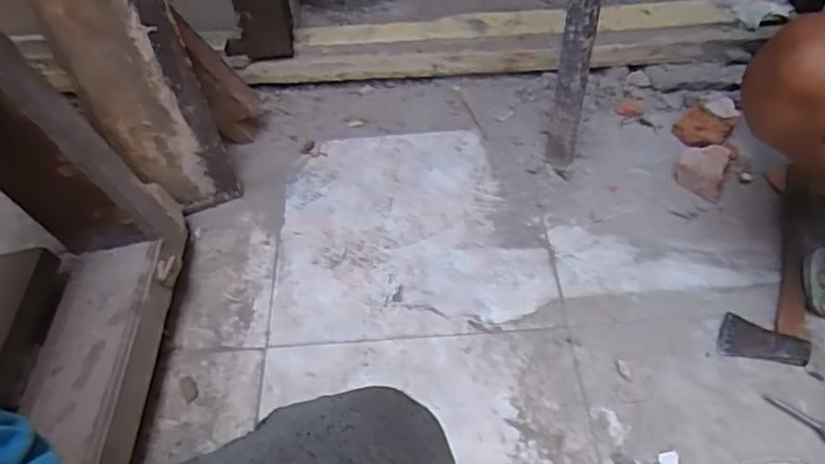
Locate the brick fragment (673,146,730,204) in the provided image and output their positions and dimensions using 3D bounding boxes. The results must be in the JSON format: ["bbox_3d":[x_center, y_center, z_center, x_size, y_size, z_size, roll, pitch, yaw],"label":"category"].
[{"bbox_3d":[0.434,-0.096,0.938,0.072,0.033,0.084,23,56,21],"label":"brick fragment"}]

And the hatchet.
[{"bbox_3d":[0.483,0.026,0.851,0.094,0.025,0.345,15,53,15],"label":"hatchet"}]

